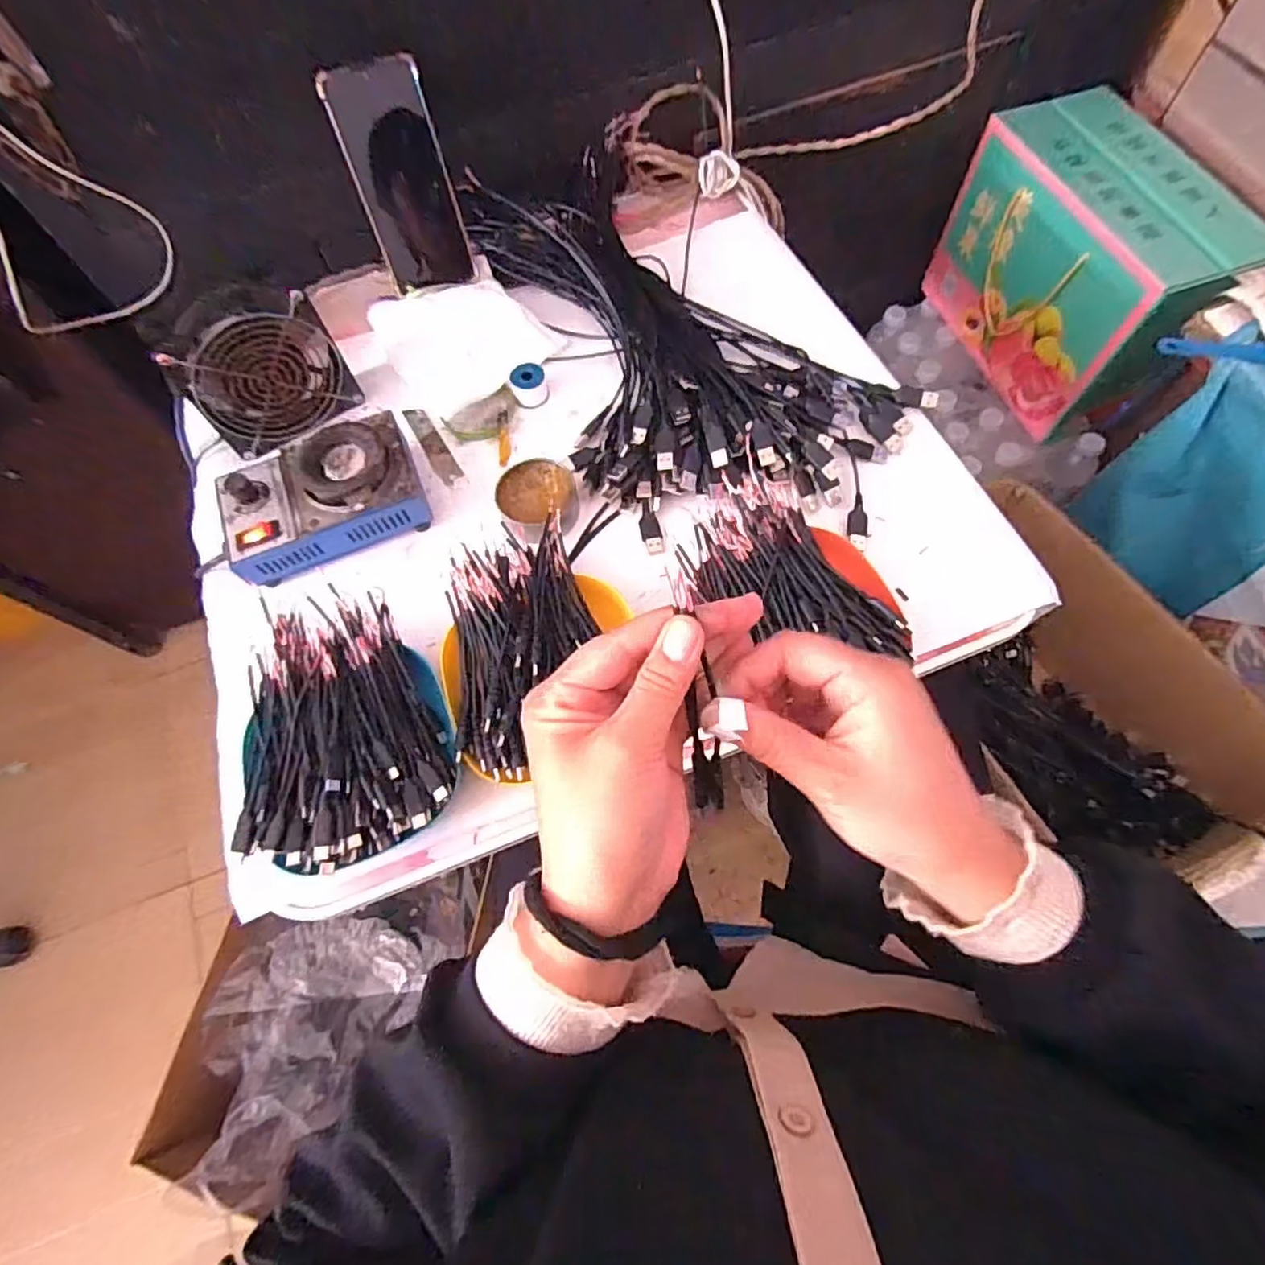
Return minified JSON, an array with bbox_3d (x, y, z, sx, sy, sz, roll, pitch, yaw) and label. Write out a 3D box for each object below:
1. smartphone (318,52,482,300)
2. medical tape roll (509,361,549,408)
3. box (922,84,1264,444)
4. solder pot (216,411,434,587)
[{"bbox_3d":[-0.199,-0.390,0.561,0.078,0.161,0.014,-16,42,-4],"label":"smartphone"},{"bbox_3d":[-0.091,-0.220,0.568,0.030,0.019,0.031,-1,67,3],"label":"medical tape roll"},{"bbox_3d":[0.564,-0.461,0.821,0.158,0.233,0.331,-20,68,-5],"label":"box"},{"bbox_3d":[-0.244,-0.106,0.510,0.154,0.062,0.097,-27,69,-8],"label":"solder pot"}]

